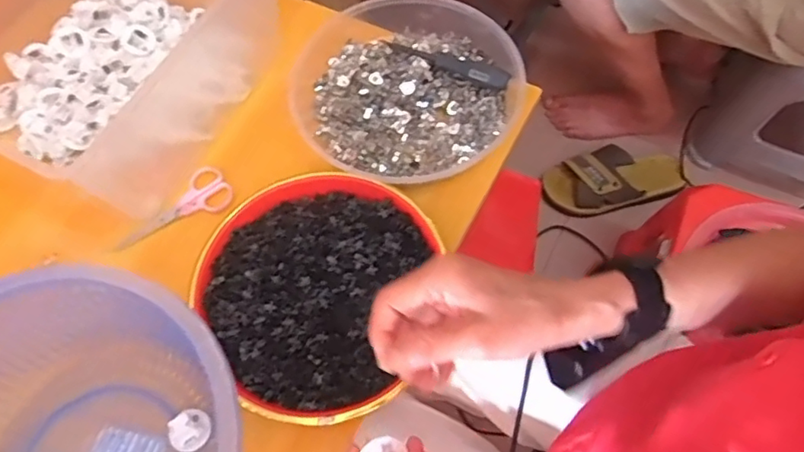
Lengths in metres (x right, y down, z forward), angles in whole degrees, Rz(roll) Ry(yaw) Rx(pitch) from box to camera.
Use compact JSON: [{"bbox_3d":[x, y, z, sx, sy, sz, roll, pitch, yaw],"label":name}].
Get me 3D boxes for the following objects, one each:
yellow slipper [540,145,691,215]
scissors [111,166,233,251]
[{"bbox_3d":[0.392,-0.090,1.078,0.258,0.057,0.118,-10,65,-2],"label":"yellow slipper"},{"bbox_3d":[-0.227,-0.018,0.571,0.120,0.013,0.046,-27,67,-9],"label":"scissors"}]

